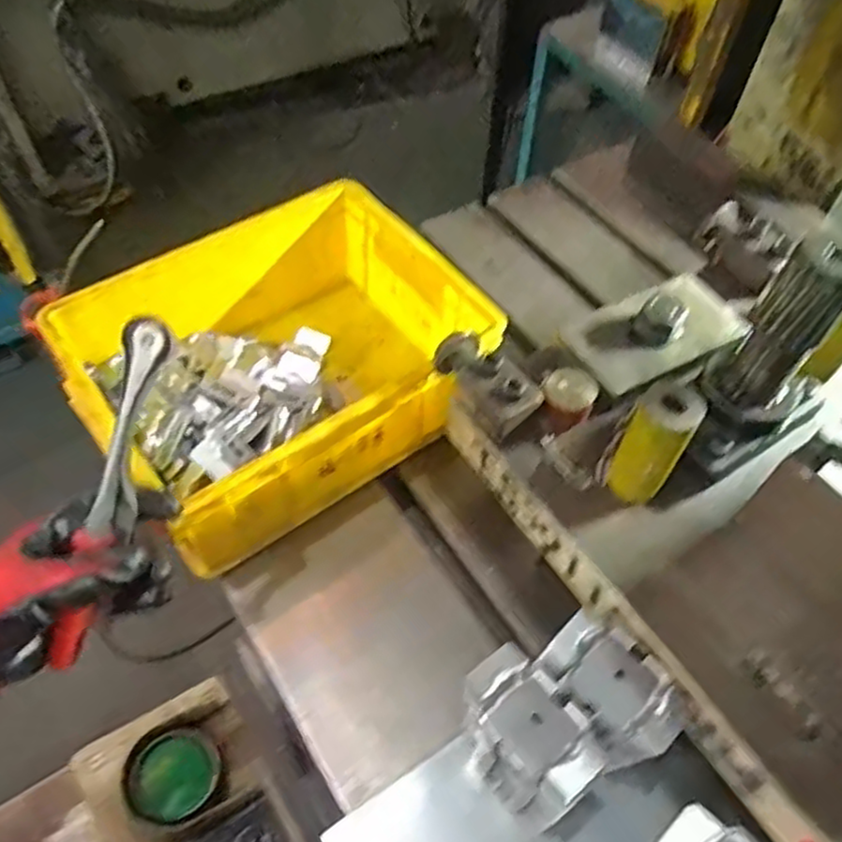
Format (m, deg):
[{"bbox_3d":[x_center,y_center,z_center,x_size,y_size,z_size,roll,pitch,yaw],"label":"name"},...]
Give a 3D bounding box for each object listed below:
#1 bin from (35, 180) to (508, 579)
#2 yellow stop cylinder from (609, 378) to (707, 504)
[{"bbox_3d":[-0.131,-0.055,0.674,0.329,0.141,0.258,-32,62,-24],"label":"bin"},{"bbox_3d":[0.161,0.016,0.495,0.039,0.097,0.035,27,57,15],"label":"yellow stop cylinder"}]

